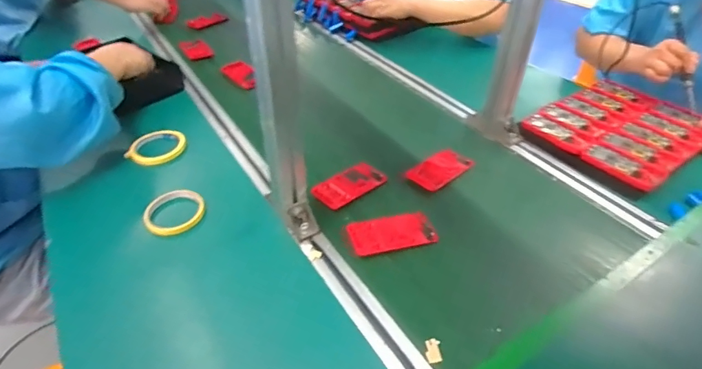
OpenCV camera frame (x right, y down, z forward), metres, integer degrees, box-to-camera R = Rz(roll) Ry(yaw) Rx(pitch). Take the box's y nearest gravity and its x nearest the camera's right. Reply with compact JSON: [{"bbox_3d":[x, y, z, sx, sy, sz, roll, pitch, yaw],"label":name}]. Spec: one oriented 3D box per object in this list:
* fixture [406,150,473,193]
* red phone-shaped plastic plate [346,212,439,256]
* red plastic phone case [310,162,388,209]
[{"bbox_3d":[0.155,-0.029,0.743,0.114,0.013,0.064,-29,48,-32],"label":"fixture"},{"bbox_3d":[0.059,0.070,0.617,0.120,0.004,0.067,-11,41,-14],"label":"red phone-shaped plastic plate"},{"bbox_3d":[-0.004,-0.001,0.698,0.140,0.013,0.061,-27,52,-37],"label":"red plastic phone case"}]

